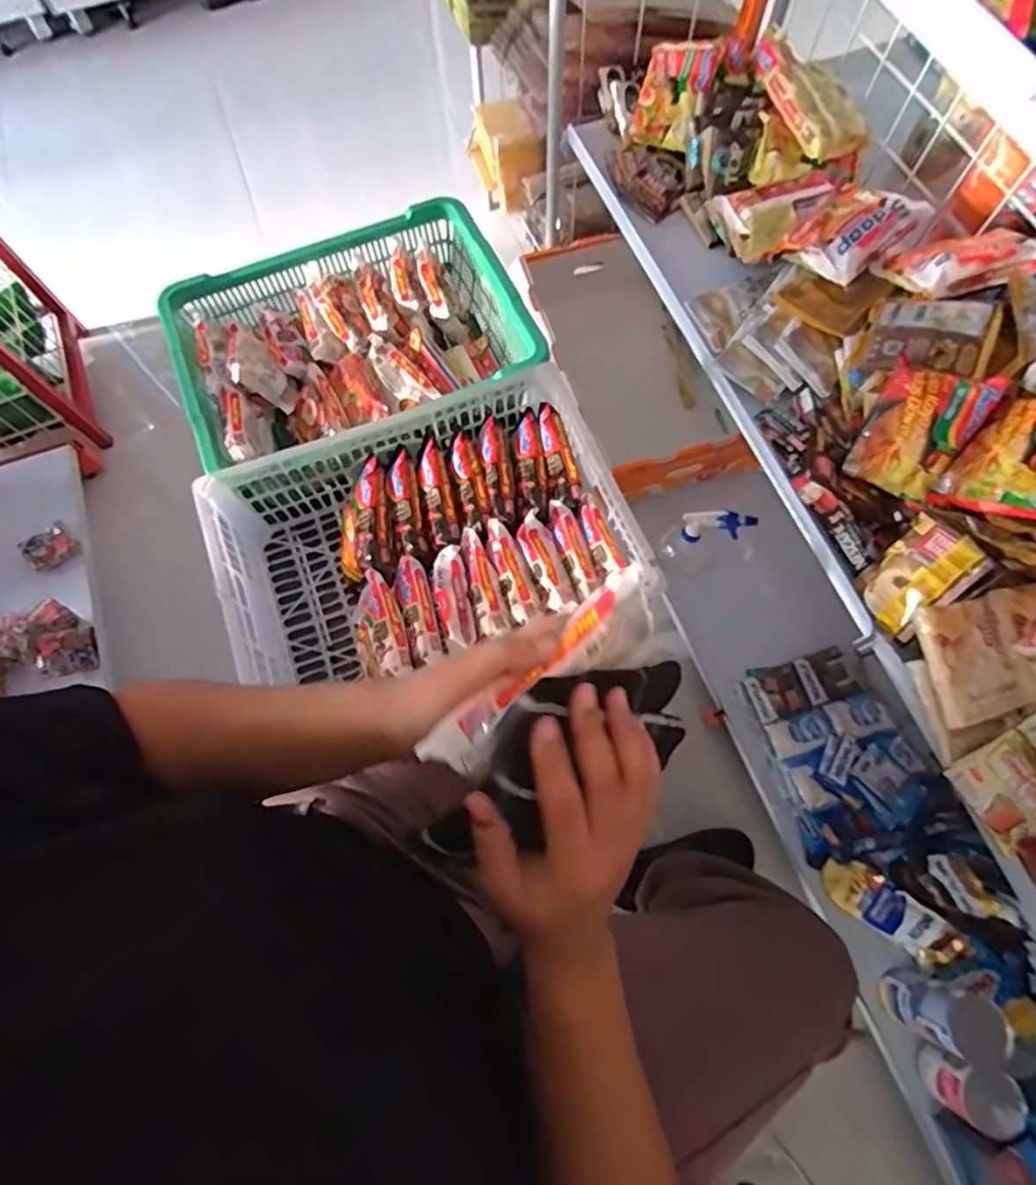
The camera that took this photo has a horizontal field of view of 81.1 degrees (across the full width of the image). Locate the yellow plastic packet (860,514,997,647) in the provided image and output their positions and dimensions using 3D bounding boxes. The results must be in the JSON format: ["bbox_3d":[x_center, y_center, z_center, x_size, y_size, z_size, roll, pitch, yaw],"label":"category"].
[{"bbox_3d":[0.401,-0.014,0.613,0.012,0.111,0.082,9,36,-36],"label":"yellow plastic packet"}]

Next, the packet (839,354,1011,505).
[{"bbox_3d":[0.412,-0.167,0.622,0.095,0.018,0.129,28,108,20],"label":"packet"}]

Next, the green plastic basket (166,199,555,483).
[{"bbox_3d":[-0.217,-0.331,0.818,0.431,0.109,0.337,-23,71,-7],"label":"green plastic basket"}]

